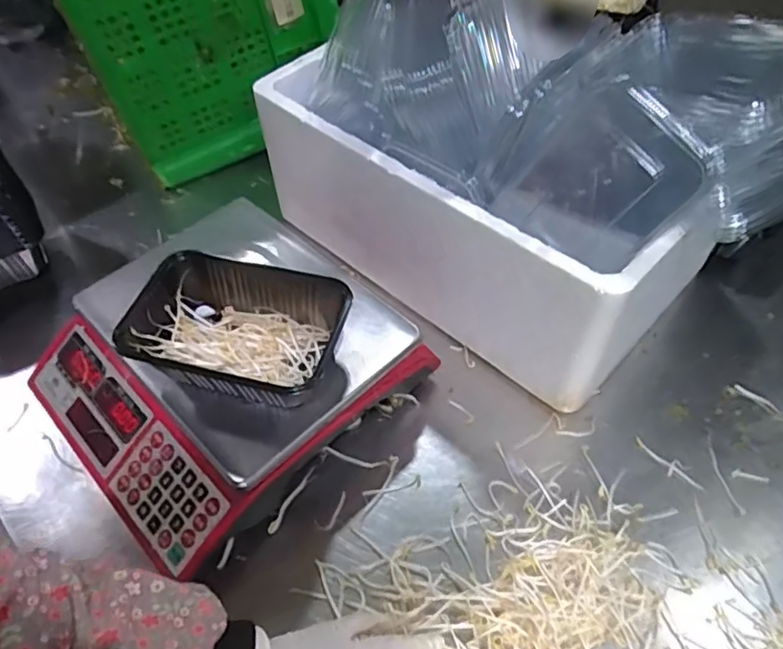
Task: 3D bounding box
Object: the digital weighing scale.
[{"bbox_3d":[-0.172,0.044,0.615,0.304,0.117,0.306,34,58,27],"label":"digital weighing scale"}]

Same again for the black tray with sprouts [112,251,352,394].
[{"bbox_3d":[-0.131,0.007,0.527,0.176,0.062,0.122,13,51,13],"label":"black tray with sprouts"}]

